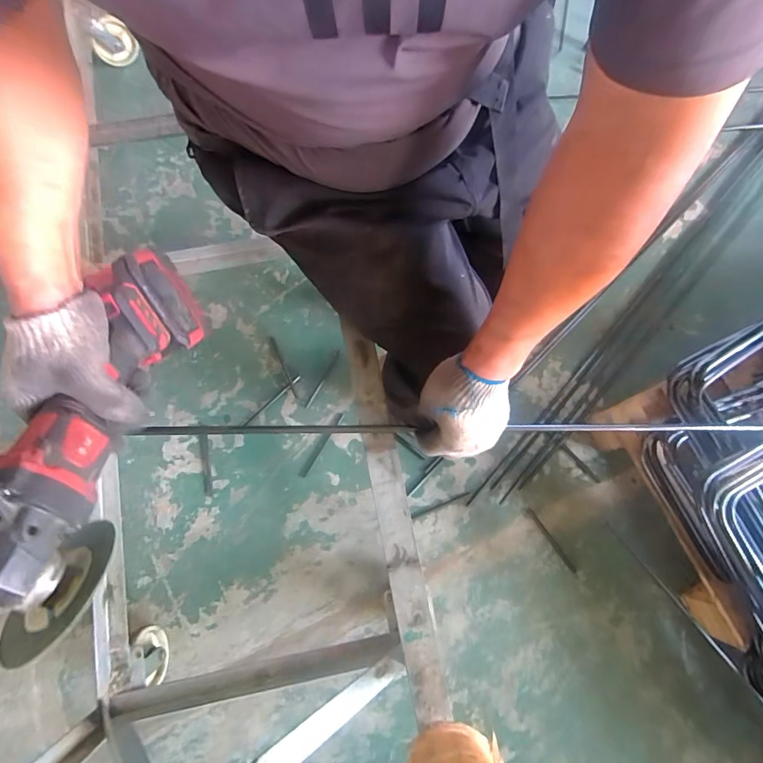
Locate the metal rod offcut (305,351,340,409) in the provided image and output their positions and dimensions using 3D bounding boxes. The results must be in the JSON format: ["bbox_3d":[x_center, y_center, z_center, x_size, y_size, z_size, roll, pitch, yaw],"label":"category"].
[{"bbox_3d":[-0.154,-0.006,1.105,0.015,0.010,0.171,28,76,7],"label":"metal rod offcut"}]

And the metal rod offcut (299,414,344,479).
[{"bbox_3d":[-0.154,0.163,1.070,0.018,0.013,0.186,31,77,7],"label":"metal rod offcut"}]

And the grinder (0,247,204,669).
[{"bbox_3d":[-0.253,0.017,0.378,0.087,0.099,0.380,-2,49,-1],"label":"grinder"}]

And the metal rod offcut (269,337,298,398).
[{"bbox_3d":[-0.261,-0.037,1.101,0.013,0.004,0.180,-23,76,-7],"label":"metal rod offcut"}]

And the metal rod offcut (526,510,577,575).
[{"bbox_3d":[0.410,0.383,1.010,0.017,0.010,0.171,-34,78,-9],"label":"metal rod offcut"}]

